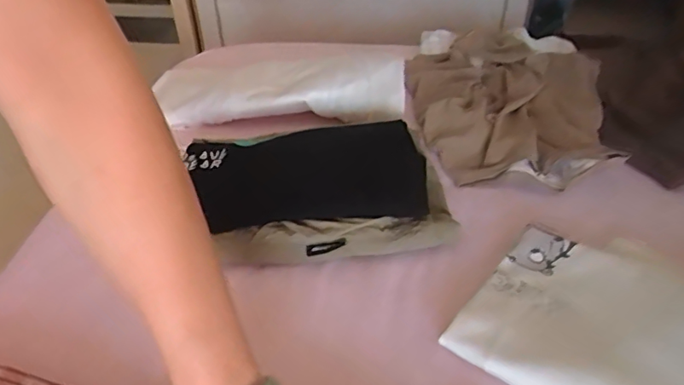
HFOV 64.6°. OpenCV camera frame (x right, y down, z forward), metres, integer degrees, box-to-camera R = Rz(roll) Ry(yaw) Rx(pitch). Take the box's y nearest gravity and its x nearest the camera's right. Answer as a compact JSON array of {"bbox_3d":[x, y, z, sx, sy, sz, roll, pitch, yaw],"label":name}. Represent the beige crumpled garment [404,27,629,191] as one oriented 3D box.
[{"bbox_3d":[0.213,-0.136,0.717,0.249,0.046,0.380,2,39,6],"label":"beige crumpled garment"}]

